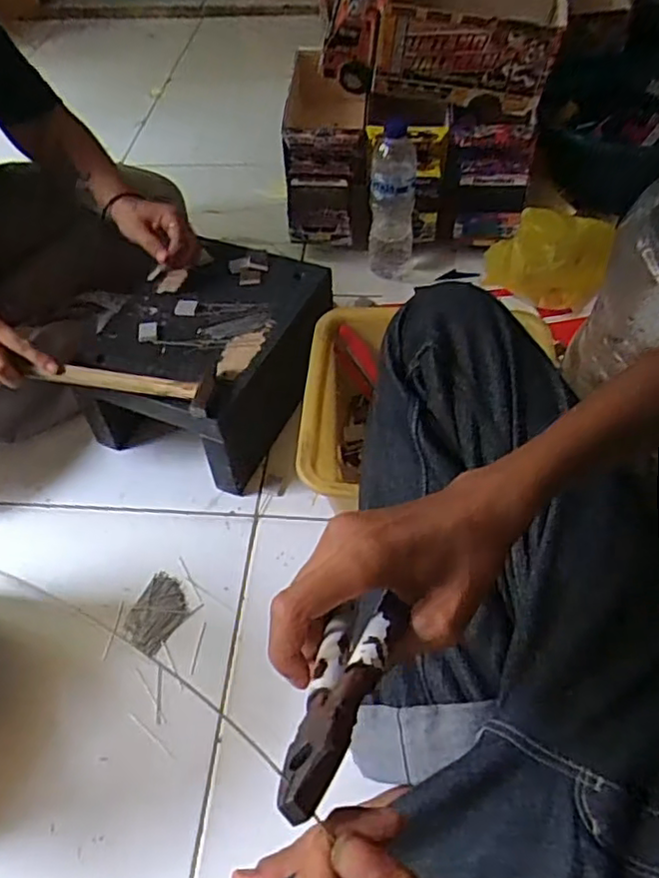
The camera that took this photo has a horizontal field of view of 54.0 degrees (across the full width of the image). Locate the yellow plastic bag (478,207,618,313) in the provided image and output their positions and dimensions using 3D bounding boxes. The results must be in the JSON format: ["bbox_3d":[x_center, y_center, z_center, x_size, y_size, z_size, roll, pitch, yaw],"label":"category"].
[{"bbox_3d":[0.325,-0.264,0.958,0.178,0.134,0.085,19,10,3],"label":"yellow plastic bag"}]

